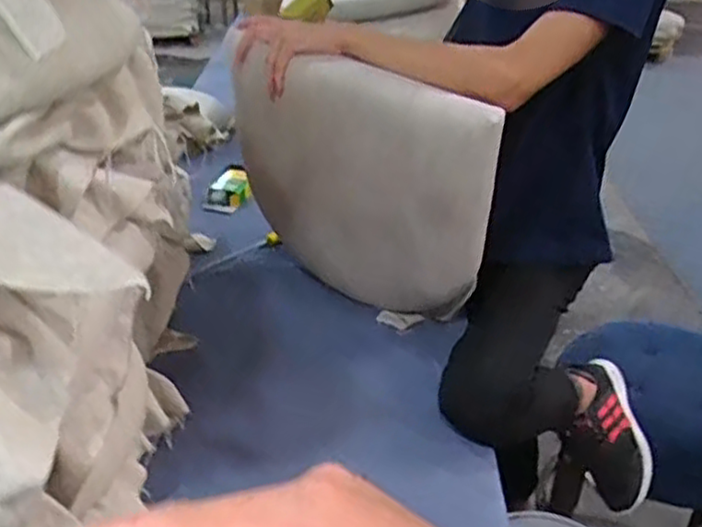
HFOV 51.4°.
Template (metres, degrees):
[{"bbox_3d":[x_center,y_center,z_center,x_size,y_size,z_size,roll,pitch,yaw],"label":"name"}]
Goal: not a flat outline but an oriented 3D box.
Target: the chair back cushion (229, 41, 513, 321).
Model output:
[{"bbox_3d":[0.007,-0.111,1.172,0.442,0.419,0.109,17,34,22],"label":"chair back cushion"}]

